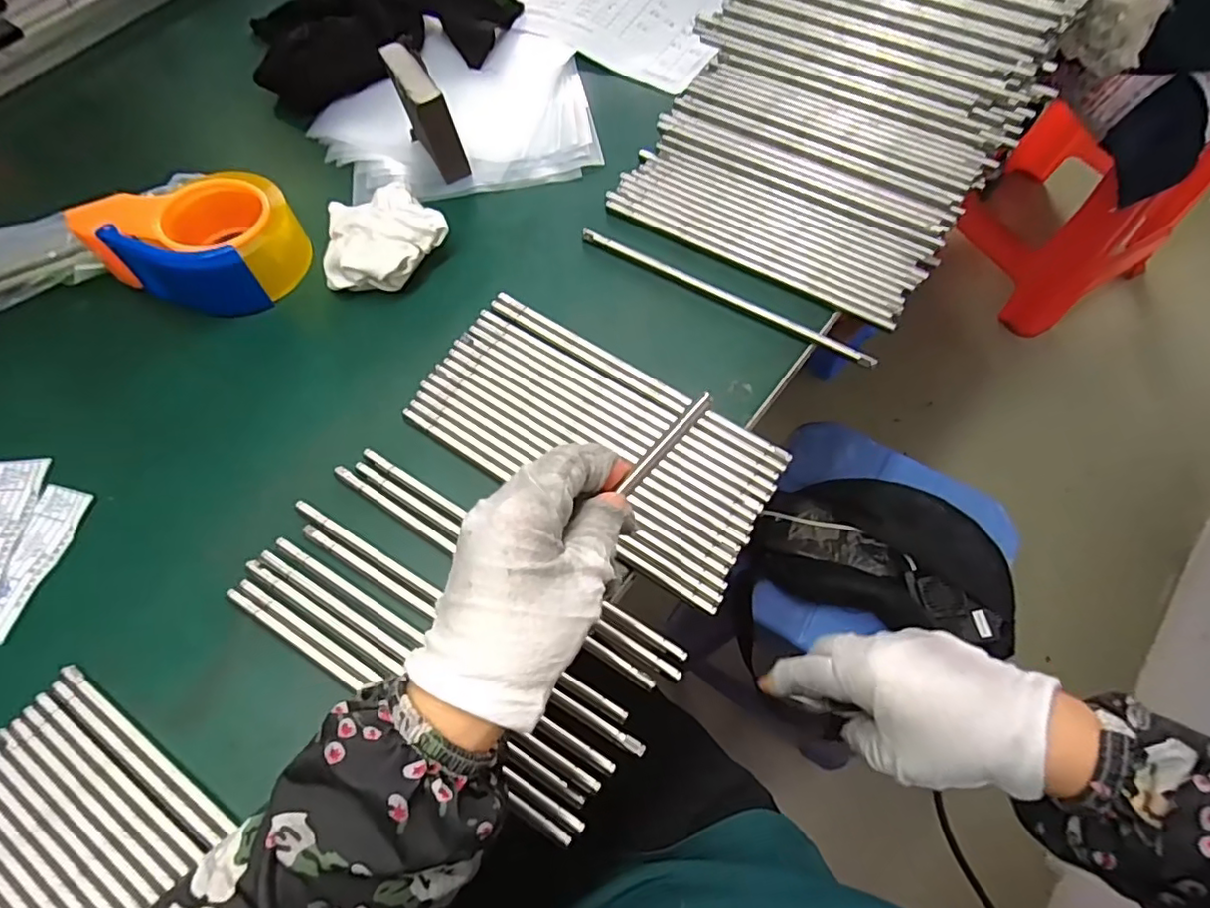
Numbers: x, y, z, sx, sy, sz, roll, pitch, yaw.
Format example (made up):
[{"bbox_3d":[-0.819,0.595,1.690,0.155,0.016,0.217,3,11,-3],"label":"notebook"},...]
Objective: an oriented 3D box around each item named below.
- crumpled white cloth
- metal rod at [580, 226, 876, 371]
[{"bbox_3d":[-0.170,-0.172,0.469,0.092,0.035,0.097,-6,65,-1],"label":"crumpled white cloth"},{"bbox_3d":[0.087,-0.120,0.447,0.240,0.009,0.011,30,70,14],"label":"metal rod"}]

